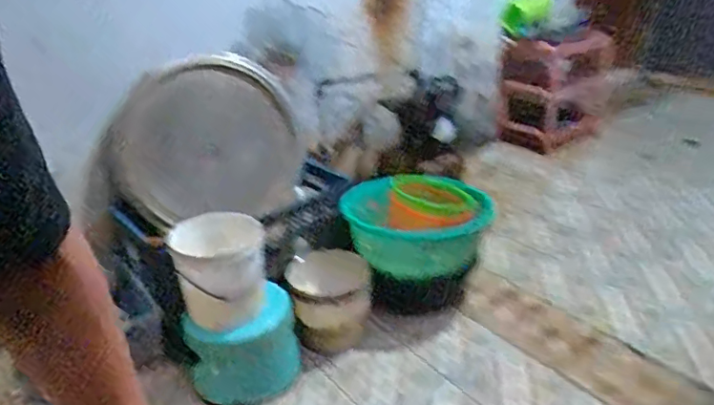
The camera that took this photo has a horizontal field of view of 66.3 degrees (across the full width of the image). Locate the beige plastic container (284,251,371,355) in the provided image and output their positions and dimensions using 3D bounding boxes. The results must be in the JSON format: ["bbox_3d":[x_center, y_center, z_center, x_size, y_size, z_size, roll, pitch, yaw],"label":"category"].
[{"bbox_3d":[-0.062,0.245,1.342,0.200,0.190,0.208,-8,27,-10],"label":"beige plastic container"}]

